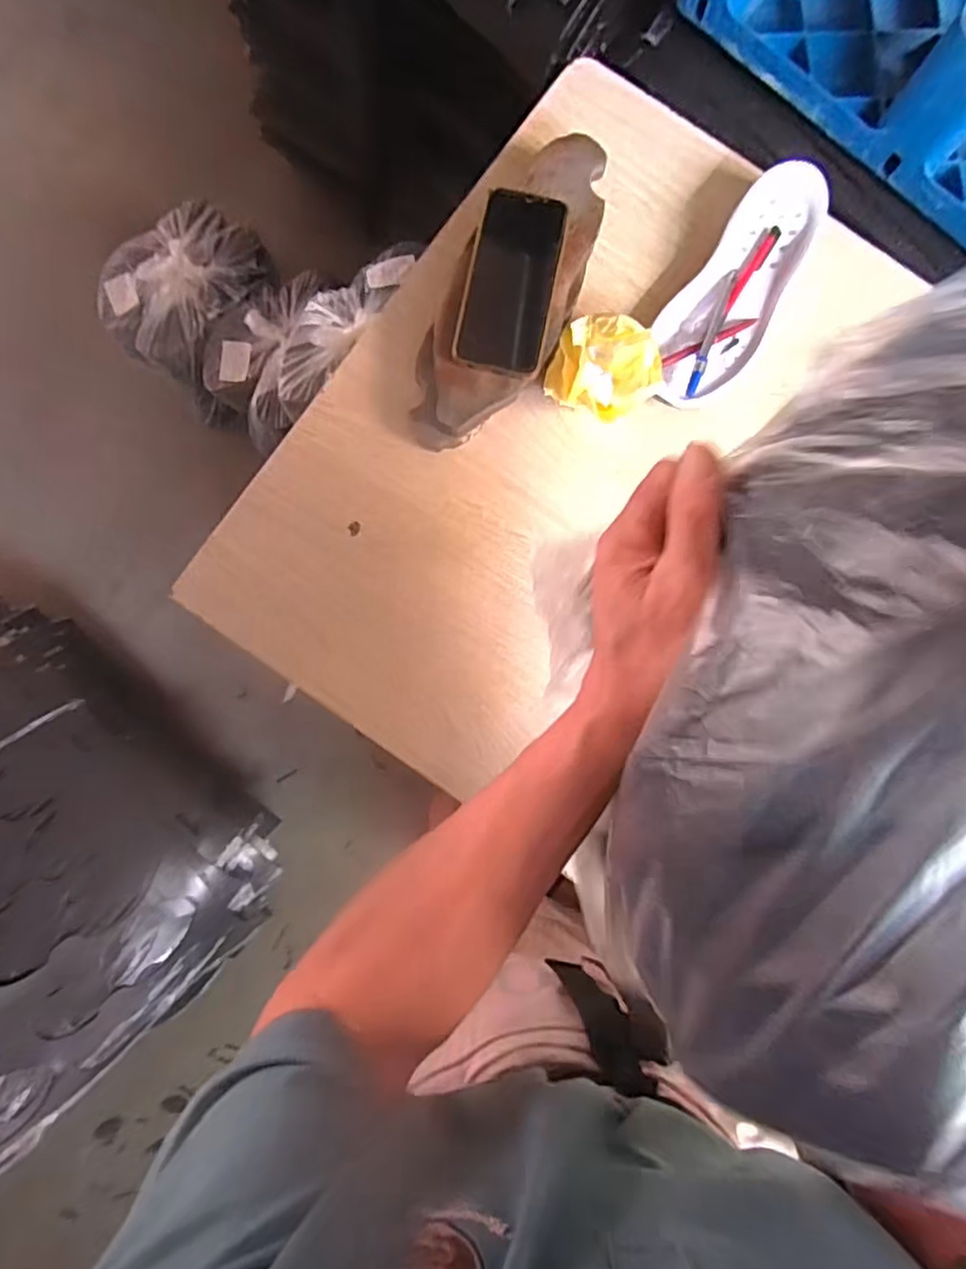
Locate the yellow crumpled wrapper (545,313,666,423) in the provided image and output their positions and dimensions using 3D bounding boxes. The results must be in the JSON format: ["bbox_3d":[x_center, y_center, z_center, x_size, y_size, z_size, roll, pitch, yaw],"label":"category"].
[{"bbox_3d":[0.113,-0.241,0.590,0.094,0.057,0.100,0,85,-1],"label":"yellow crumpled wrapper"}]

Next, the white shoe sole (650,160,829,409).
[{"bbox_3d":[0.243,-0.327,0.600,0.090,0.028,0.261,34,85,11],"label":"white shoe sole"}]

